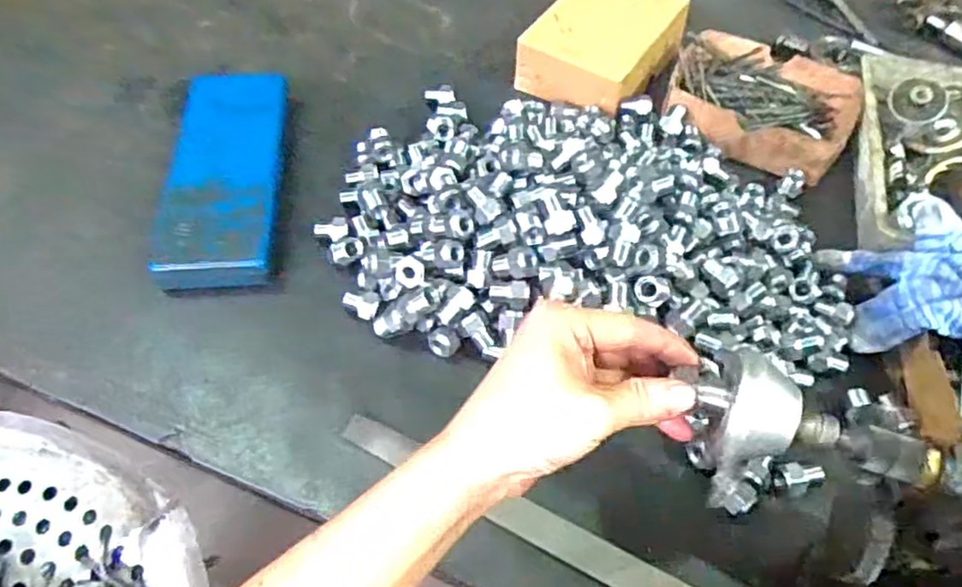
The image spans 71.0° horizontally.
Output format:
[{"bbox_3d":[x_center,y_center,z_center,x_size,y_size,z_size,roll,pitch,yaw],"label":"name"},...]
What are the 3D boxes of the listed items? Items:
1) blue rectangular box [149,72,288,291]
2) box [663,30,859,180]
[{"bbox_3d":[-0.222,-0.106,0.586,0.091,0.027,0.247,-4,54,-6],"label":"blue rectangular box"},{"bbox_3d":[0.281,-0.194,0.675,0.179,0.044,0.157,24,56,14],"label":"box"}]

